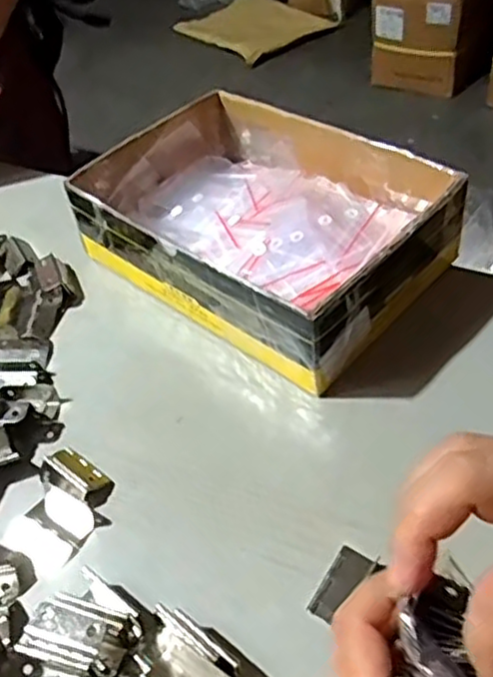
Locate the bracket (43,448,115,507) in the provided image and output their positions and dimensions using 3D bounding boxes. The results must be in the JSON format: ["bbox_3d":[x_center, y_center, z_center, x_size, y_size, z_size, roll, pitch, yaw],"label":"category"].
[{"bbox_3d":[-0.104,0.084,0.421,0.048,0.012,0.025,27,56,29],"label":"bracket"}]

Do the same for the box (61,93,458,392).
[{"bbox_3d":[0.010,-0.090,0.522,0.251,0.071,0.176,31,57,32],"label":"box"}]

